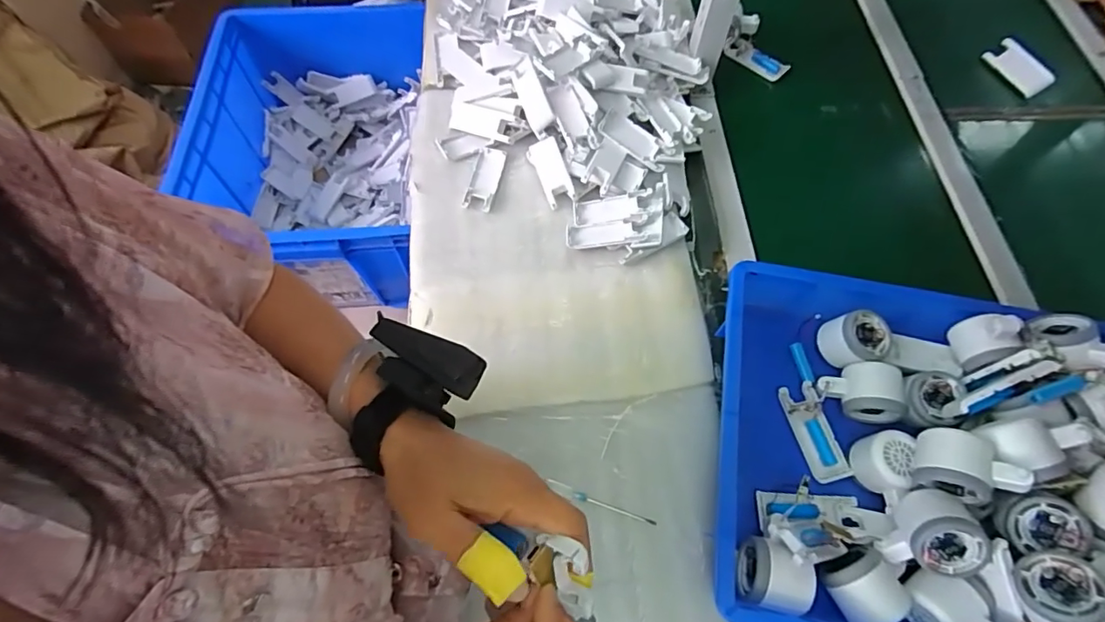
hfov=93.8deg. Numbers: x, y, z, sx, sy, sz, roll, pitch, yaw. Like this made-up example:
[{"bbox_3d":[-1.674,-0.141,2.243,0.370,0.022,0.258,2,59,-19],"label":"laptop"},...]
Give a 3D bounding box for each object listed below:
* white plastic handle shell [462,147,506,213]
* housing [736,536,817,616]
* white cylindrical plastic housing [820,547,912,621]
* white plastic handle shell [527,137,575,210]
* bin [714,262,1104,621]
[{"bbox_3d":[-0.093,-0.181,0.713,0.038,0.019,0.102,10,65,3],"label":"white plastic handle shell"},{"bbox_3d":[0.204,0.246,0.482,0.052,0.059,0.057,15,66,5],"label":"housing"},{"bbox_3d":[0.287,0.258,0.481,0.059,0.048,0.058,-22,68,-11],"label":"white cylindrical plastic housing"},{"bbox_3d":[-0.002,-0.192,0.709,0.039,0.020,0.100,-19,67,-10],"label":"white plastic handle shell"},{"bbox_3d":[0.435,0.162,0.496,0.517,0.128,0.382,10,65,3],"label":"bin"}]

